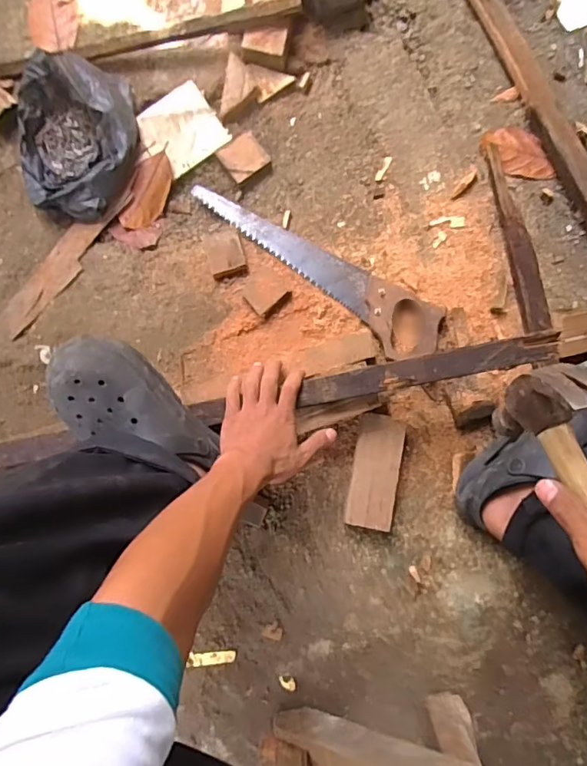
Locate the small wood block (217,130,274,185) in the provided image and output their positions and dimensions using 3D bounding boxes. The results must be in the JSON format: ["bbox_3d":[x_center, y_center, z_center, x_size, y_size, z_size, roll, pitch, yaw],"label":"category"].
[{"bbox_3d":[-0.073,-0.333,0.753,0.062,0.017,0.063,-34,85,0],"label":"small wood block"}]

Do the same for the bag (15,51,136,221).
[{"bbox_3d":[-0.310,-0.343,0.726,0.168,0.070,0.211,-6,86,2],"label":"bag"}]

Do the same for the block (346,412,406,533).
[{"bbox_3d":[0.110,0.118,0.693,0.061,0.045,0.145,10,86,3],"label":"block"}]

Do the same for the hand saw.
[{"bbox_3d":[0.026,-0.166,0.719,0.401,0.025,0.084,34,88,4],"label":"hand saw"}]

